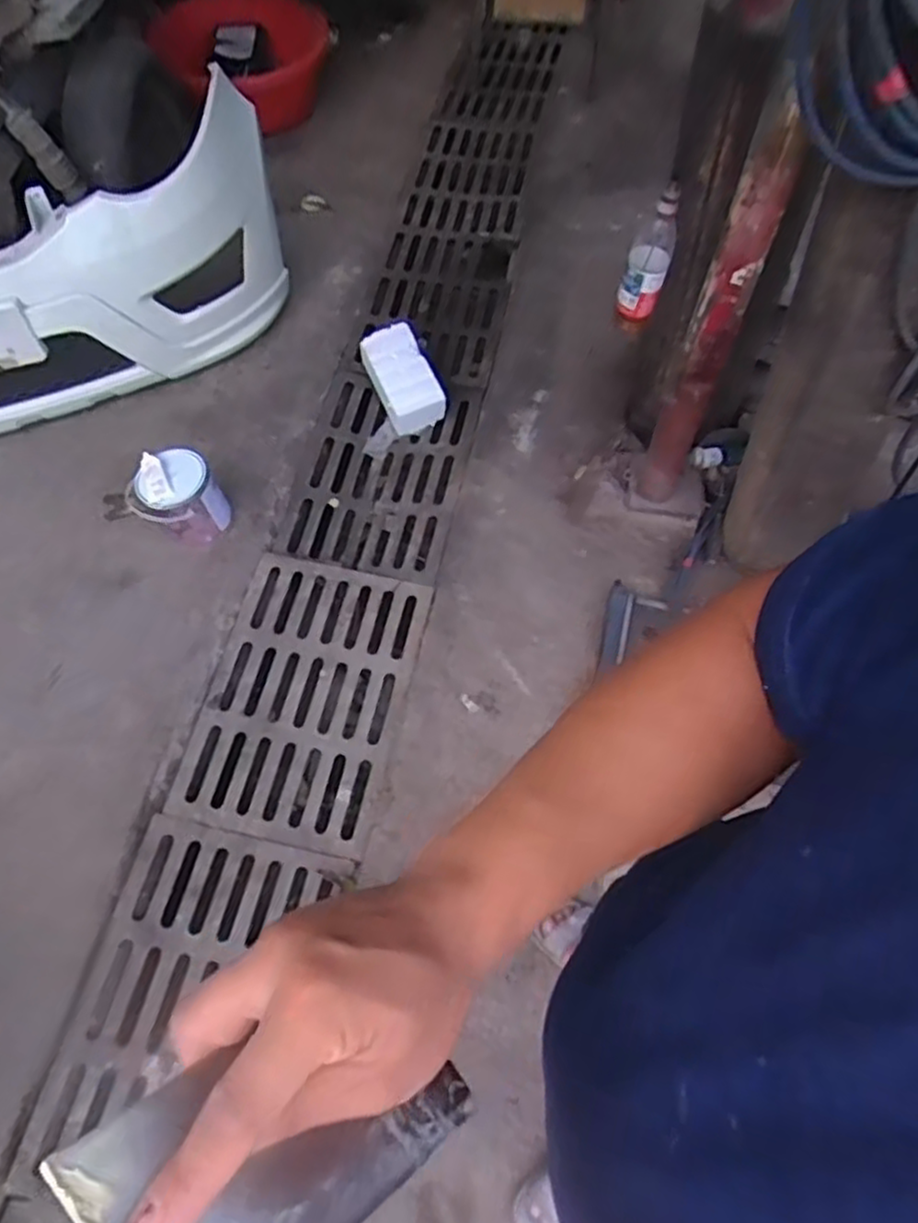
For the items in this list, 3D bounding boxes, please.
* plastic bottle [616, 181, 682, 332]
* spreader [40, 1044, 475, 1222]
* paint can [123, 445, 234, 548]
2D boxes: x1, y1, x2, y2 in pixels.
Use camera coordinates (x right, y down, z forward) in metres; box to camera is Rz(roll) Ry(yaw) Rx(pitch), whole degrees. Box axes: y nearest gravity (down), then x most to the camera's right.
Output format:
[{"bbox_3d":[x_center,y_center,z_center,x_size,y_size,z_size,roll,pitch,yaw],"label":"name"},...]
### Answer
[{"bbox_3d":[0.300,-0.557,1.176,0.073,0.237,0.061,13,63,8],"label":"plastic bottle"},{"bbox_3d":[-0.060,0.184,0.262,0.129,0.007,0.075,-16,57,-45],"label":"spreader"},{"bbox_3d":[-0.629,-0.246,1.667,0.181,0.171,0.172,-1,62,1],"label":"paint can"}]

